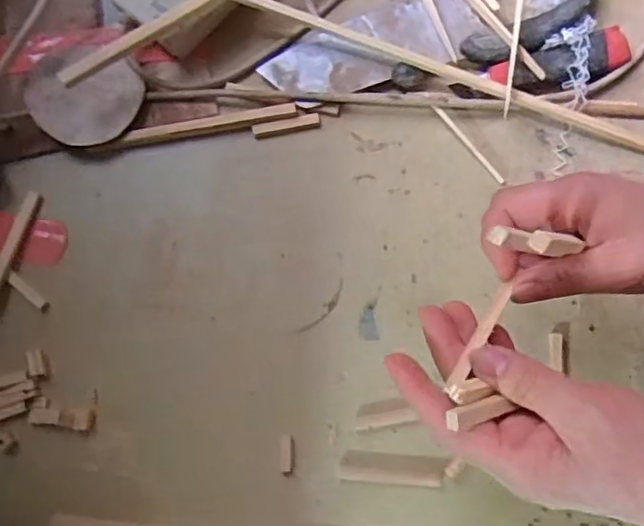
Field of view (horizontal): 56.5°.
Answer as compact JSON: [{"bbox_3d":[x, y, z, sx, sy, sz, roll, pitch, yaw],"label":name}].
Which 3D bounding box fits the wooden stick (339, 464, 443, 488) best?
[{"bbox_3d":[0.050,0.158,0.446,0.075,0.004,0.010,6,78,1],"label":"wooden stick"}]

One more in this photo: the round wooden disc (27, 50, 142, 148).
[{"bbox_3d":[-0.197,-0.138,0.497,0.086,0.012,0.083,2,77,-9],"label":"round wooden disc"}]

